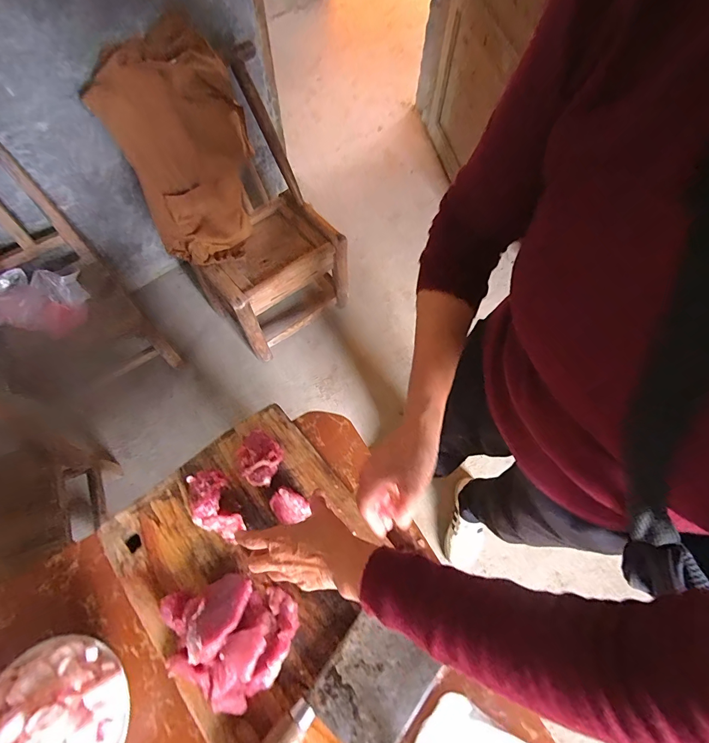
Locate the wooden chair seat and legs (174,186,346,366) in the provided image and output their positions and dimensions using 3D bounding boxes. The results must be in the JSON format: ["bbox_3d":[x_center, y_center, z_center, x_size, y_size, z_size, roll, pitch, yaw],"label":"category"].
[{"bbox_3d":[-0.248,-0.301,1.229,0.395,0.304,0.287,-39,71,-17],"label":"wooden chair seat and legs"}]

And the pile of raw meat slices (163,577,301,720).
[{"bbox_3d":[-0.147,0.290,0.417,0.148,0.035,0.119,19,66,8],"label":"pile of raw meat slices"}]

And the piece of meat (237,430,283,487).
[{"bbox_3d":[-0.127,0.115,0.506,0.063,0.032,0.057,34,69,15],"label":"piece of meat"}]

